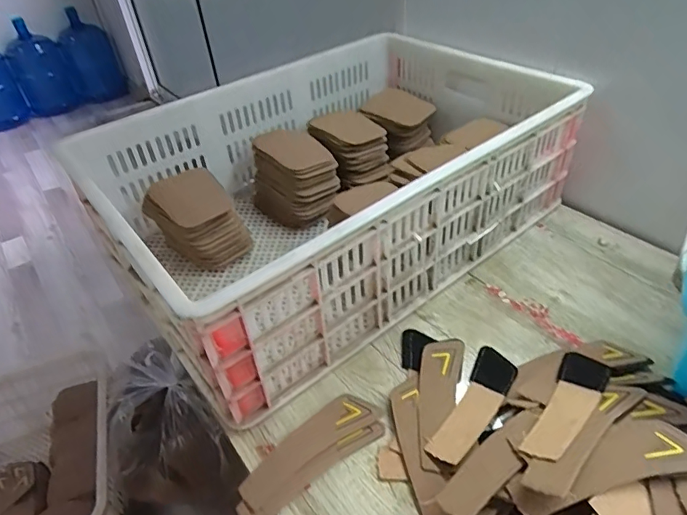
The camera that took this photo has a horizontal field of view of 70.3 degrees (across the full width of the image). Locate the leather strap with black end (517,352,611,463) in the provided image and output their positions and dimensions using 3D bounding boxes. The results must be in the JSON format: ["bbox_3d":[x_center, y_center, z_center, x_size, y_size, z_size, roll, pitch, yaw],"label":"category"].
[{"bbox_3d":[0.211,0.132,0.452,0.043,0.005,0.157,-1,21,41],"label":"leather strap with black end"}]

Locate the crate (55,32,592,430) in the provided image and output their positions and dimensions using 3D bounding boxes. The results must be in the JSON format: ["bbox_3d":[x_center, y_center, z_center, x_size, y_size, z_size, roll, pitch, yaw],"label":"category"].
[{"bbox_3d":[0.002,-0.123,0.713,0.631,0.192,0.430,-30,43,-25],"label":"crate"}]

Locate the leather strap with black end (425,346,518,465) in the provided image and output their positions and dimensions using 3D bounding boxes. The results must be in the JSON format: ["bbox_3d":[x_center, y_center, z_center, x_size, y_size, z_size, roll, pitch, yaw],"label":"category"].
[{"bbox_3d":[0.137,0.145,0.498,0.043,0.009,0.154,19,45,29],"label":"leather strap with black end"}]

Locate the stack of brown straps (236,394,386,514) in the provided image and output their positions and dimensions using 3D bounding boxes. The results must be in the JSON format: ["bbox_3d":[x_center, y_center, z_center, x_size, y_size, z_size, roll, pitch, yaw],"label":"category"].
[{"bbox_3d":[-0.034,0.191,0.475,0.157,0.015,0.056,-29,43,-25],"label":"stack of brown straps"}]

